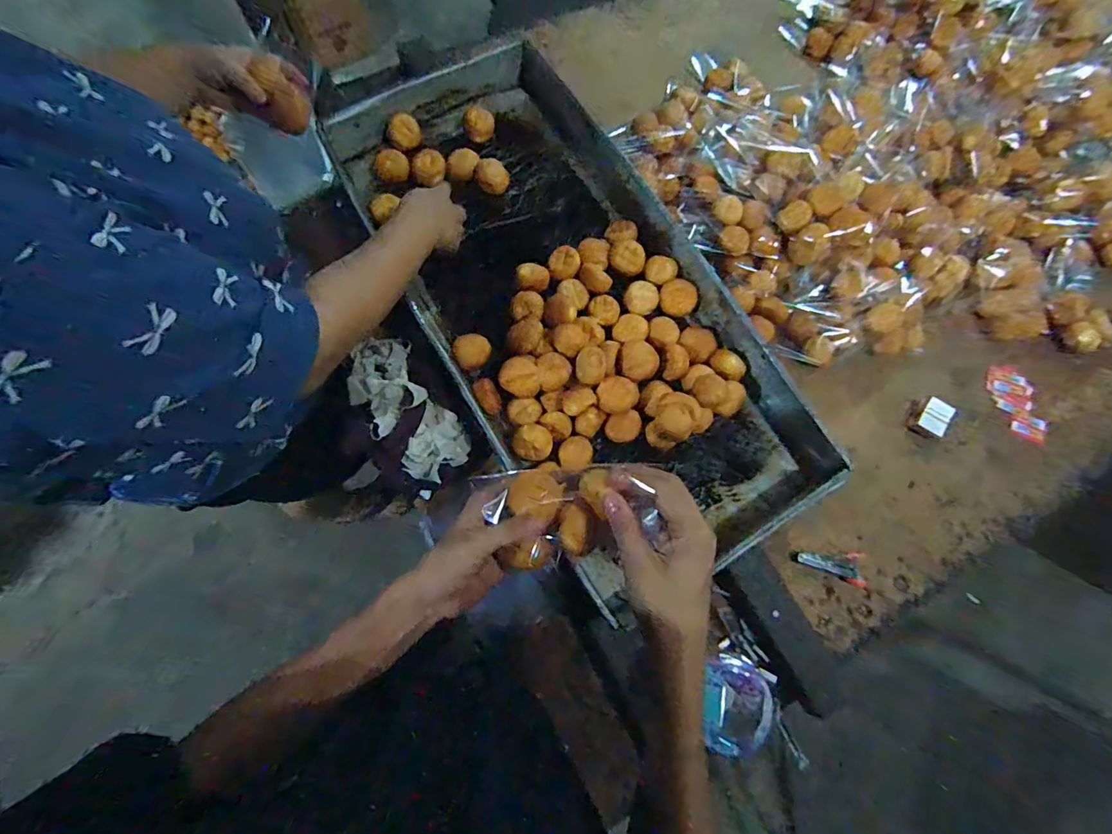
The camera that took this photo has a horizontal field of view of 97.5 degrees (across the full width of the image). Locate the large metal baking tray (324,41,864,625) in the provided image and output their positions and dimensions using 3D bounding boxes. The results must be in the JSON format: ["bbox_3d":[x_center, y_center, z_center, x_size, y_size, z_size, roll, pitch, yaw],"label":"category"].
[{"bbox_3d":[0.005,-0.175,0.725,0.379,0.105,0.837,-29,78,-9],"label":"large metal baking tray"}]

